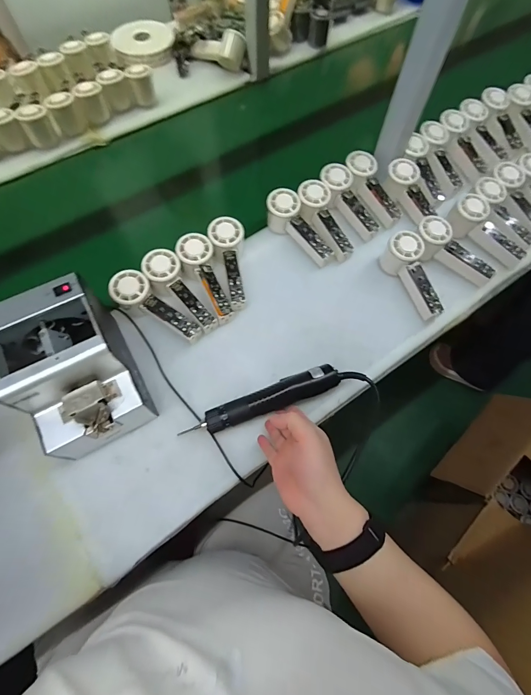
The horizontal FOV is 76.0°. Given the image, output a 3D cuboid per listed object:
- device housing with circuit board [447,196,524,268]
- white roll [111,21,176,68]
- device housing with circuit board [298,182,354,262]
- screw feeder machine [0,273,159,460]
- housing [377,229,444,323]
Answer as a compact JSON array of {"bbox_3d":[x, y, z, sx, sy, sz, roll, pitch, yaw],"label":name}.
[{"bbox_3d":[0.390,-0.203,0.604,0.056,0.058,0.146,-41,86,-18],"label":"device housing with circuit board"},{"bbox_3d":[-0.292,-0.753,0.833,0.127,0.033,0.154,6,67,2],"label":"white roll"},{"bbox_3d":[0.103,-0.220,0.603,0.059,0.042,0.152,-25,83,-12],"label":"device housing with circuit board"},{"bbox_3d":[-0.245,0.026,0.436,0.128,0.133,0.175,-31,71,-13],"label":"screw feeder machine"},{"bbox_3d":[0.242,-0.115,0.554,0.051,0.055,0.143,-16,68,-8],"label":"housing"}]

